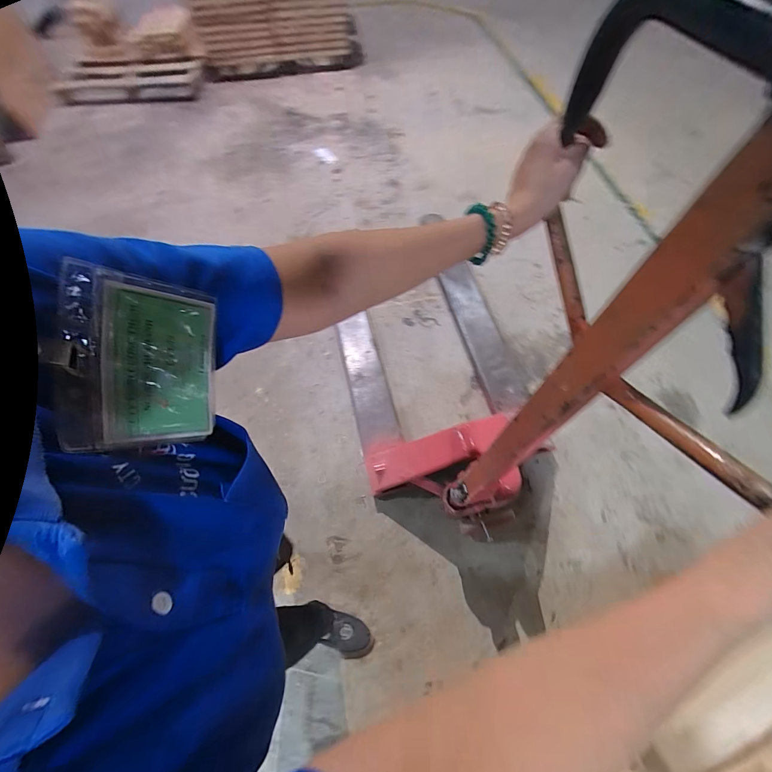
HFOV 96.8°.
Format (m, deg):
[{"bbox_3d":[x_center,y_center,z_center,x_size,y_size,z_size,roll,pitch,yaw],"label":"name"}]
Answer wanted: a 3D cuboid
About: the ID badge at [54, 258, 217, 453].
[{"bbox_3d":[-0.140,-0.012,0.204,0.006,0.082,0.094,-2,86,31],"label":"ID badge"}]

